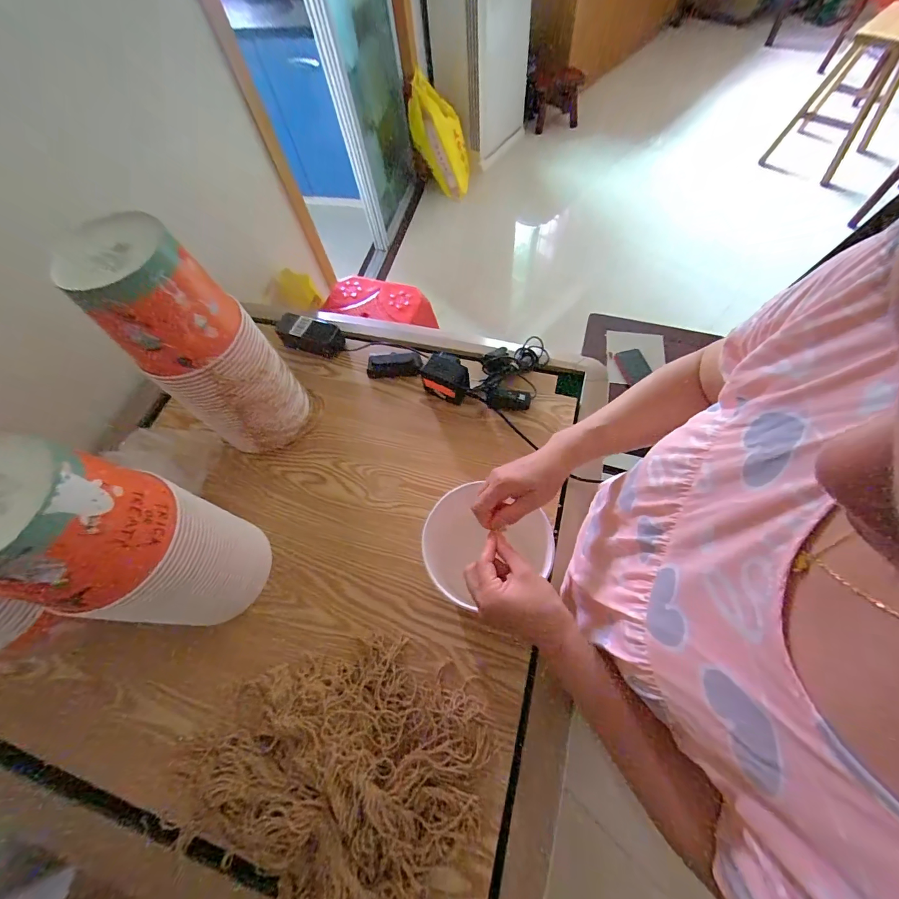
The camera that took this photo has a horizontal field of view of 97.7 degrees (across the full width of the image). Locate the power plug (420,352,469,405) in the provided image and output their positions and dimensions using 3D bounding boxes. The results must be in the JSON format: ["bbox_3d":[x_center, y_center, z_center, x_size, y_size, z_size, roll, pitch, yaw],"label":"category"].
[{"bbox_3d":[-0.008,-0.130,0.717,0.084,0.085,0.046,9,25,0],"label":"power plug"}]

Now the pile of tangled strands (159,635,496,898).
[{"bbox_3d":[-0.142,0.382,0.478,0.340,0.069,0.295,23,67,14],"label":"pile of tangled strands"}]

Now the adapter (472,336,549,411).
[{"bbox_3d":[0.119,-0.153,0.742,0.112,0.040,0.183,19,66,13],"label":"adapter"}]

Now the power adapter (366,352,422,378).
[{"bbox_3d":[-0.108,-0.165,0.775,0.106,0.027,0.041,-2,64,3],"label":"power adapter"}]

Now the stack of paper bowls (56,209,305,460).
[{"bbox_3d":[-0.352,-0.141,0.592,0.161,0.356,0.148,-38,67,-14],"label":"stack of paper bowls"}]

